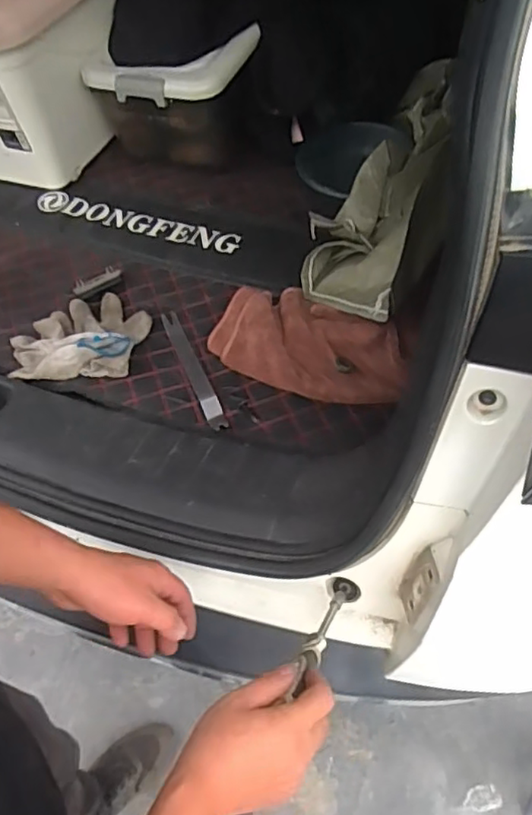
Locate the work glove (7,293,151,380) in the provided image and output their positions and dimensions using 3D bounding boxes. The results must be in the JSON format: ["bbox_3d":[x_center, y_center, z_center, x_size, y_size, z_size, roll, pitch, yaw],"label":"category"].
[{"bbox_3d":[-0.255,-0.106,0.839,0.178,0.043,0.146,-2,52,3],"label":"work glove"}]

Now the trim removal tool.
[{"bbox_3d":[-0.097,-0.053,0.813,0.025,0.009,0.220,-20,54,-11],"label":"trim removal tool"}]

